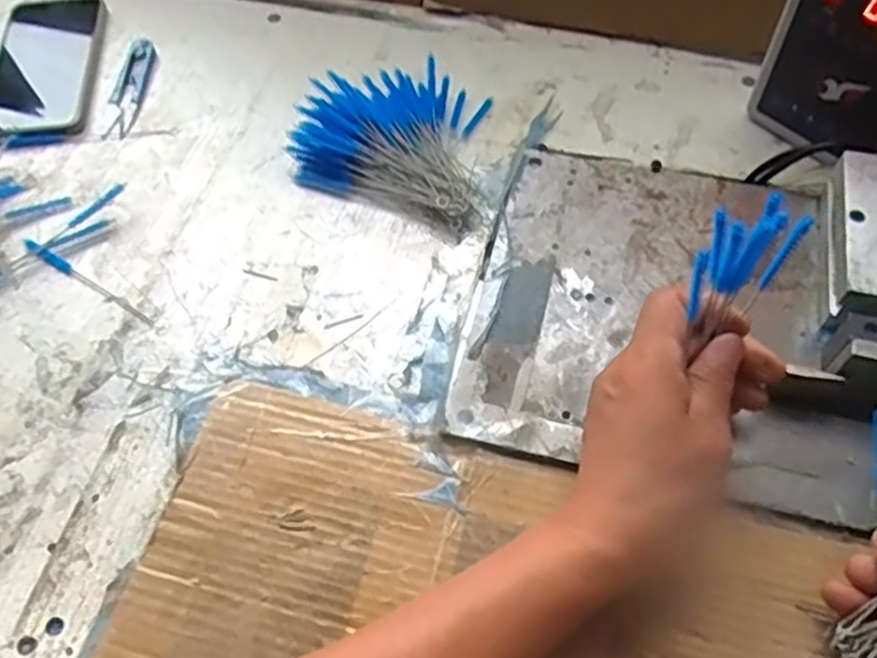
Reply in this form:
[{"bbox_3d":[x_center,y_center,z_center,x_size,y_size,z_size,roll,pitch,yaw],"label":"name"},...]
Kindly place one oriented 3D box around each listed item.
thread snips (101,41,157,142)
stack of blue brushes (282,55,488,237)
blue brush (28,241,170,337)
[{"bbox_3d":[-0.241,-0.189,0.580,0.026,0.007,0.101,0,57,3],"label":"thread snips"},{"bbox_3d":[-0.020,-0.143,0.529,0.146,0.039,0.130,20,60,15],"label":"stack of blue brushes"},{"bbox_3d":[-0.223,-0.029,0.478,0.126,0.006,0.008,28,62,19],"label":"blue brush"}]

